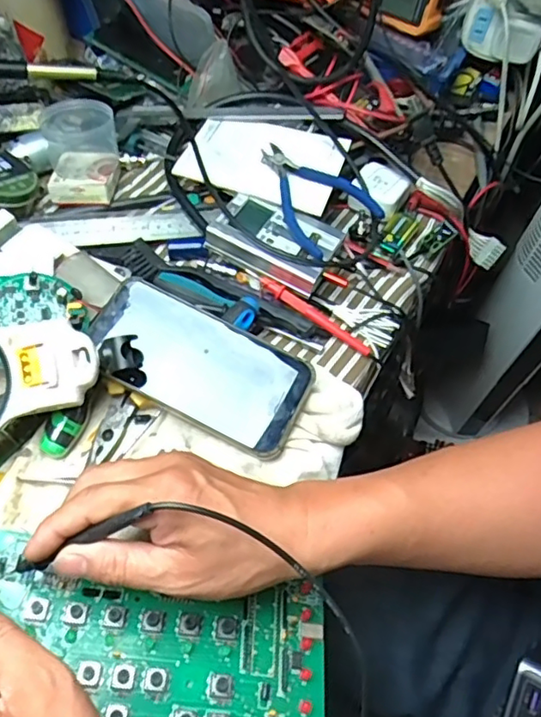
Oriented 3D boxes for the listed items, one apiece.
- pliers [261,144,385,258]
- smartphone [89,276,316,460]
[{"bbox_3d":[0.035,-0.148,0.524,0.081,0.026,0.116,-30,66,-20],"label":"pliers"},{"bbox_3d":[-0.053,0.004,0.436,0.161,0.017,0.081,27,71,5],"label":"smartphone"}]

